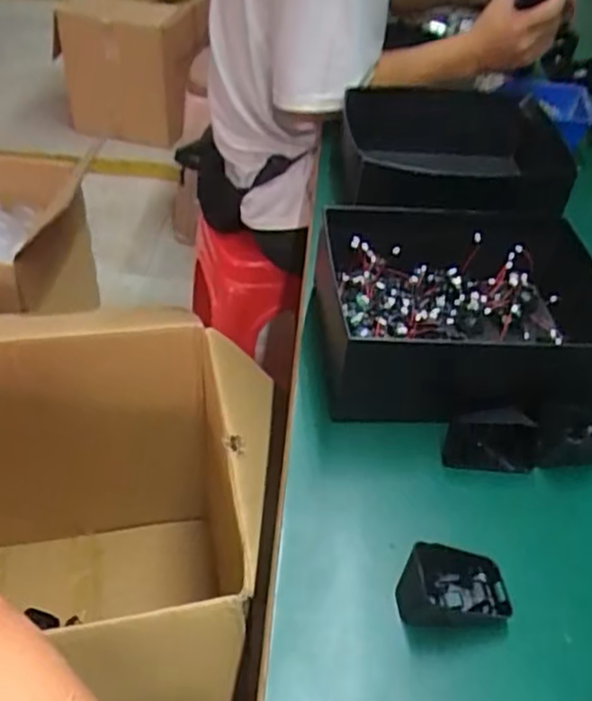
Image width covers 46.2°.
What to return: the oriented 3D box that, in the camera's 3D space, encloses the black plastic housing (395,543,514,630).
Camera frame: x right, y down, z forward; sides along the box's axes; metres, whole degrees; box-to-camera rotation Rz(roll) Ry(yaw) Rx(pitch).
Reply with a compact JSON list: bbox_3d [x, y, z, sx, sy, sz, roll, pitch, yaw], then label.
[{"bbox_3d":[0.101,0.149,0.448,0.072,0.036,0.050,-5,43,-7],"label":"black plastic housing"}]

